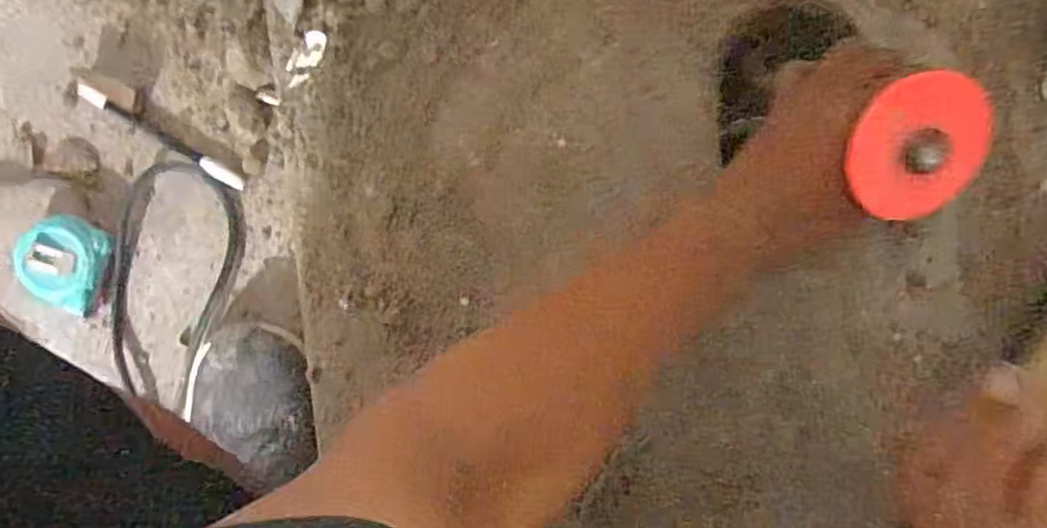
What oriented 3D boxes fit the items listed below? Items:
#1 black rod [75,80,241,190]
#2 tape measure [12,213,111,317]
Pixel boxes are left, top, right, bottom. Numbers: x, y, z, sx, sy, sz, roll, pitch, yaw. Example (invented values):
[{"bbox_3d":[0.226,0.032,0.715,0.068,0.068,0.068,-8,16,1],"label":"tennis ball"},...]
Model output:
[{"bbox_3d":[-0.286,-0.100,0.558,0.145,0.008,0.011,31,92,-2],"label":"black rod"},{"bbox_3d":[-0.354,-0.002,0.552,0.060,0.038,0.065,26,92,-2],"label":"tape measure"}]

